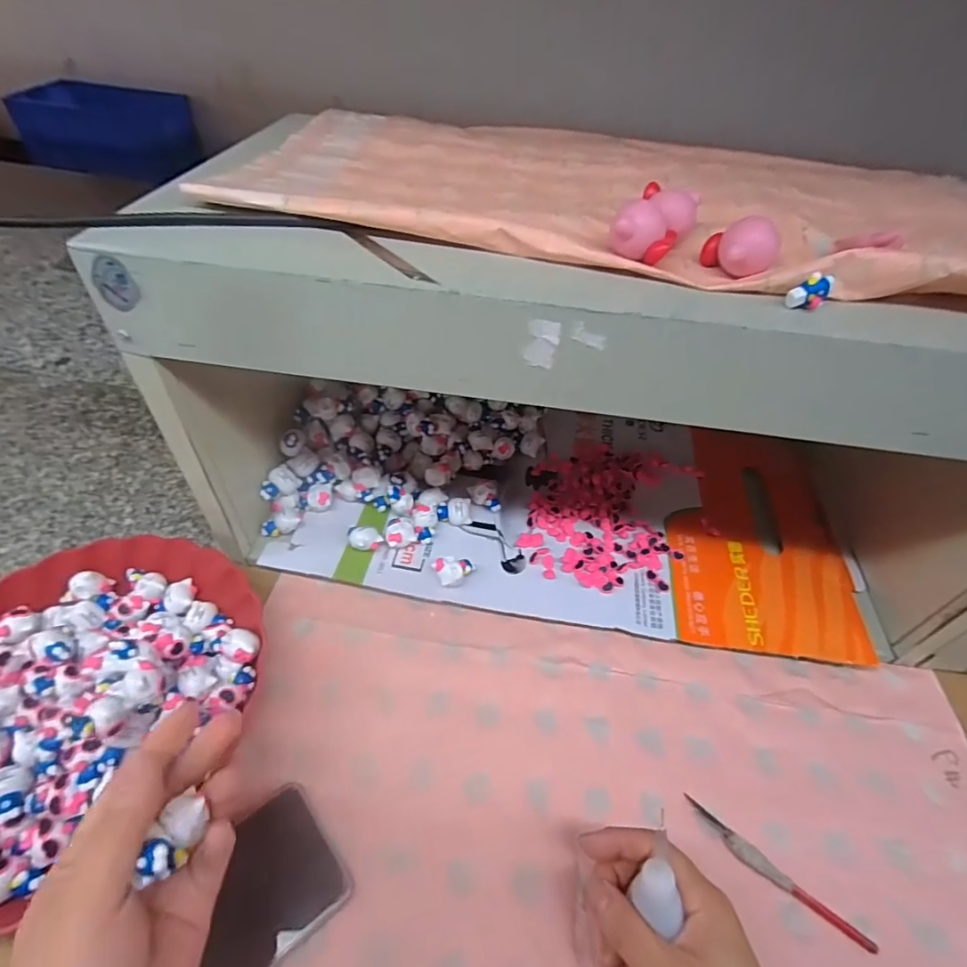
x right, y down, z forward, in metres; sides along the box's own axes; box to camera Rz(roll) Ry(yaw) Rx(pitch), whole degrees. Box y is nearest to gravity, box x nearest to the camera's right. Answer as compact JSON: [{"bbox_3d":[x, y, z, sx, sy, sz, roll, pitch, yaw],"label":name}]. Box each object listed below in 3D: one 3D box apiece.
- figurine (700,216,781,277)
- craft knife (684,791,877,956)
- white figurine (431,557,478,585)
[{"bbox_3d":[0.134,-0.123,0.270,0.036,0.023,0.024,26,53,21],"label":"figurine"},{"bbox_3d":[0.186,0.250,0.332,0.119,0.004,0.013,34,55,23],"label":"craft knife"},{"bbox_3d":[-0.025,0.078,0.450,0.036,0.020,0.024,-7,50,-9],"label":"white figurine"}]

